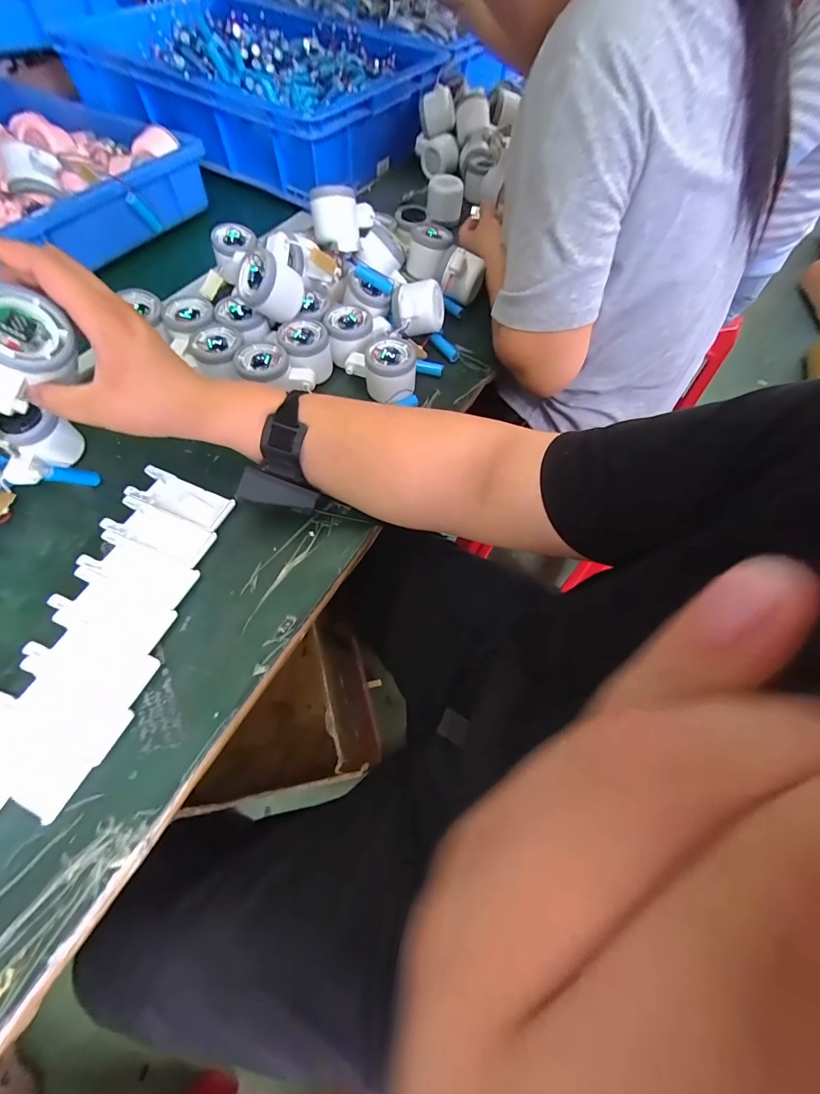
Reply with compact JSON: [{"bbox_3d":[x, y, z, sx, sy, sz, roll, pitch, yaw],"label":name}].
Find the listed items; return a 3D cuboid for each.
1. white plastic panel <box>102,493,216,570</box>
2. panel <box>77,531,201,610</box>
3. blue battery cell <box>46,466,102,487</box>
[{"bbox_3d":[-0.243,-0.017,0.381,0.104,0.005,0.039,22,64,8],"label":"white plastic panel"},{"bbox_3d":[-0.249,0.019,0.362,0.104,0.005,0.040,23,64,8],"label":"panel"},{"bbox_3d":[-0.334,-0.070,0.388,0.014,0.050,0.015,27,99,10],"label":"blue battery cell"}]

